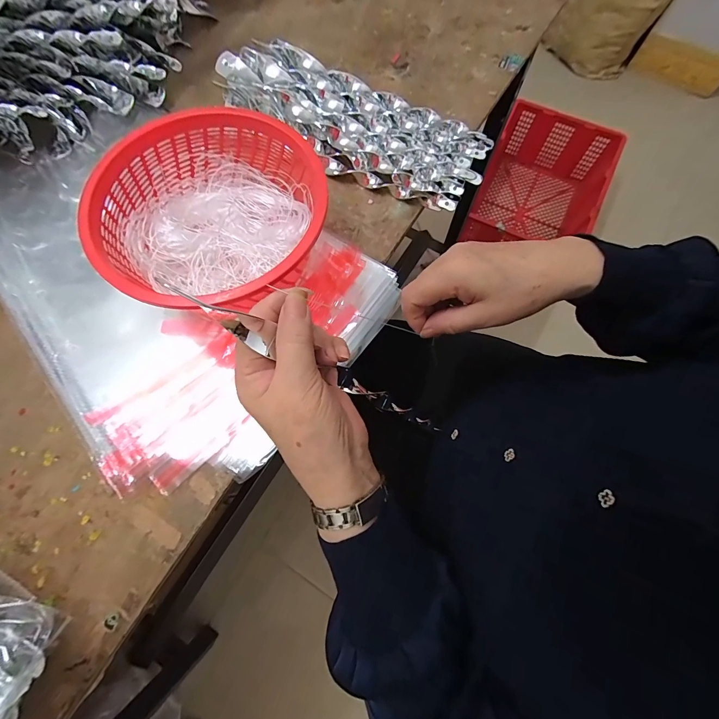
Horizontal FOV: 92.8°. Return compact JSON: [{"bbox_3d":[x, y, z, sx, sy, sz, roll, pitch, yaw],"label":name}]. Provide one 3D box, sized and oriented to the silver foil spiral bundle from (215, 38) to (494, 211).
[{"bbox_3d":[-0.007,-0.260,0.371,0.291,0.043,0.115,30,75,10],"label":"silver foil spiral bundle"}]

